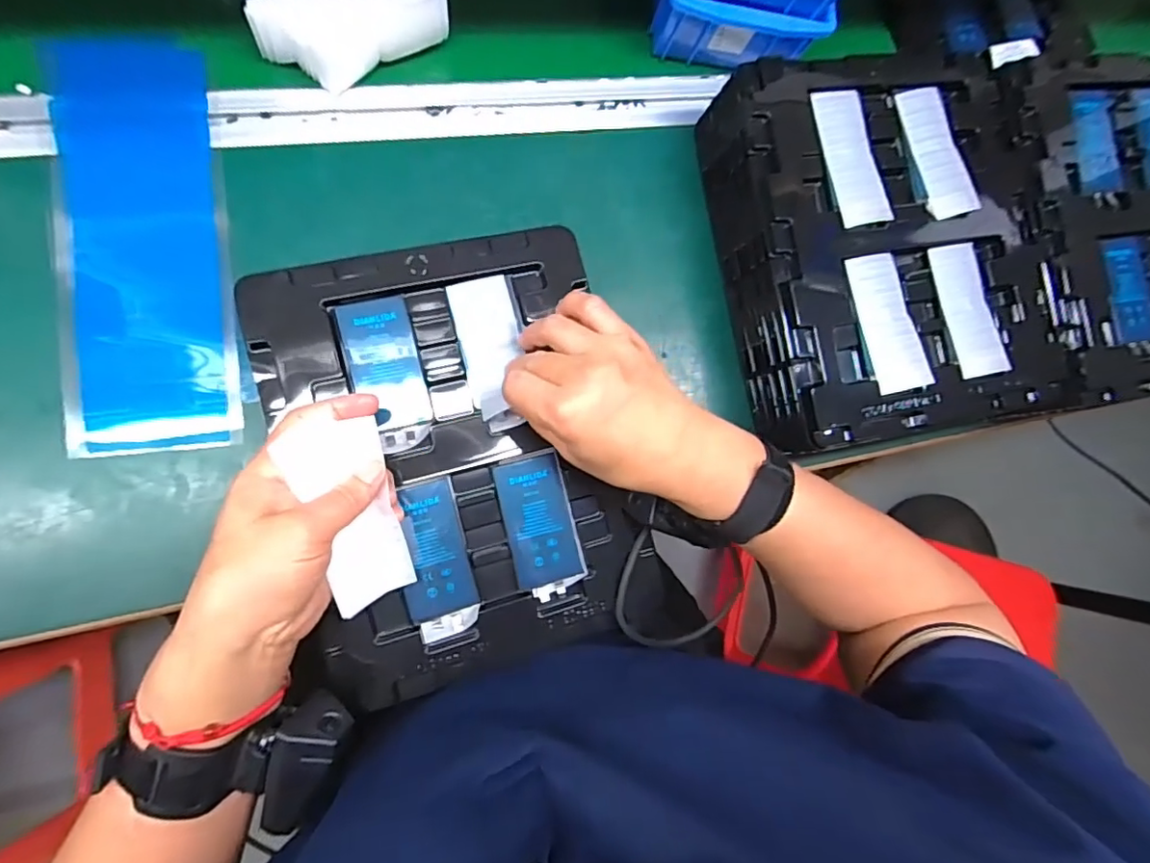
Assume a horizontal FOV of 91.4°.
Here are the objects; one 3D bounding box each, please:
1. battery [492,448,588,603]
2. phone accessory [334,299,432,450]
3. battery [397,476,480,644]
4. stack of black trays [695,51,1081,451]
[{"bbox_3d":[-0.023,0.063,0.378,0.047,0.007,0.093,-12,87,-13],"label":"battery"},{"bbox_3d":[-0.119,-0.036,0.359,0.042,0.009,0.096,-12,87,-13],"label":"phone accessory"},{"bbox_3d":[-0.090,0.082,0.361,0.042,0.008,0.098,-13,87,-13],"label":"battery"},{"bbox_3d":[0.241,-0.135,0.443,0.230,0.074,0.282,-11,87,-13],"label":"stack of black trays"}]

